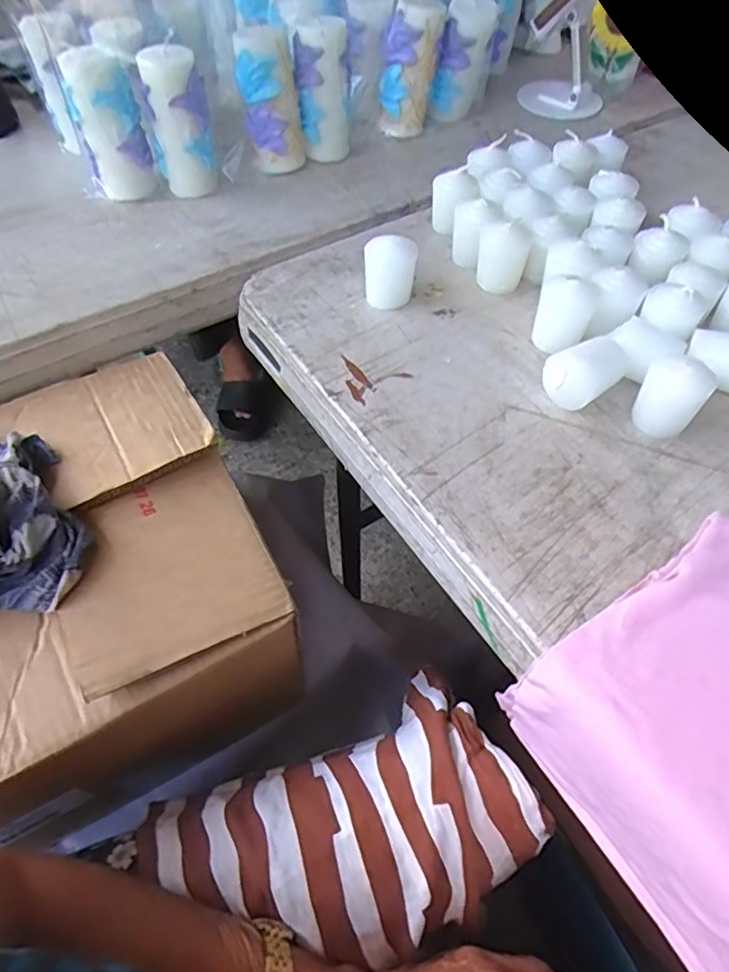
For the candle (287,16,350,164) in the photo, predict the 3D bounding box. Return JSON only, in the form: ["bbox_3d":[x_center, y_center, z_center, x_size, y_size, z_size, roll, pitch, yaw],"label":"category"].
[{"bbox_3d":[-0.041,-0.368,0.559,0.051,0.105,0.038,-4,54,-4],"label":"candle"}]

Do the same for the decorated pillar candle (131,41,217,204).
[{"bbox_3d":[-0.161,-0.312,0.518,0.054,0.109,0.041,-12,55,-10],"label":"decorated pillar candle"}]

